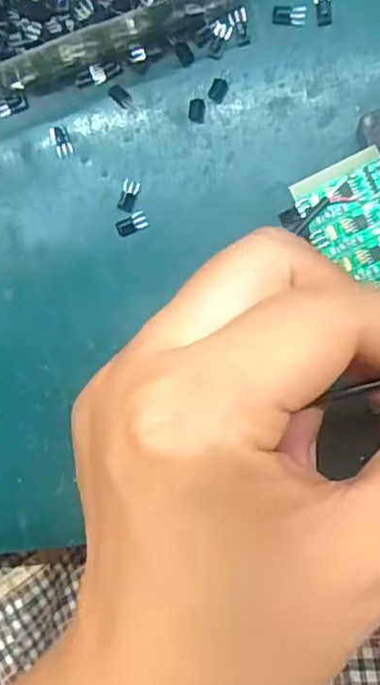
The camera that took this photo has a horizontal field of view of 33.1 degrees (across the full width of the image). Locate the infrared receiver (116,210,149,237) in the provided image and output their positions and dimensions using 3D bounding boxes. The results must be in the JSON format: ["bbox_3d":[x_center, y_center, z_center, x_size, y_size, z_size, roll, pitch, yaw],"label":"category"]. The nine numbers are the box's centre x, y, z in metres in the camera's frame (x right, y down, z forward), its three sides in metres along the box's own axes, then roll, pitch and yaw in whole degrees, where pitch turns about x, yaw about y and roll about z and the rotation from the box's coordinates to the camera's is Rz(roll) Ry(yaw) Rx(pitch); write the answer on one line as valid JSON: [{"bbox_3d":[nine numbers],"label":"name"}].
[{"bbox_3d":[-0.023,-0.047,0.250,0.012,0.004,0.007,-26,89,11],"label":"infrared receiver"}]

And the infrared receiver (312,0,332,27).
[{"bbox_3d":[0.049,-0.123,0.234,0.007,0.004,0.013,-7,92,11],"label":"infrared receiver"}]

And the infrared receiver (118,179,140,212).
[{"bbox_3d":[-0.024,-0.058,0.250,0.006,0.004,0.012,20,97,9],"label":"infrared receiver"}]

